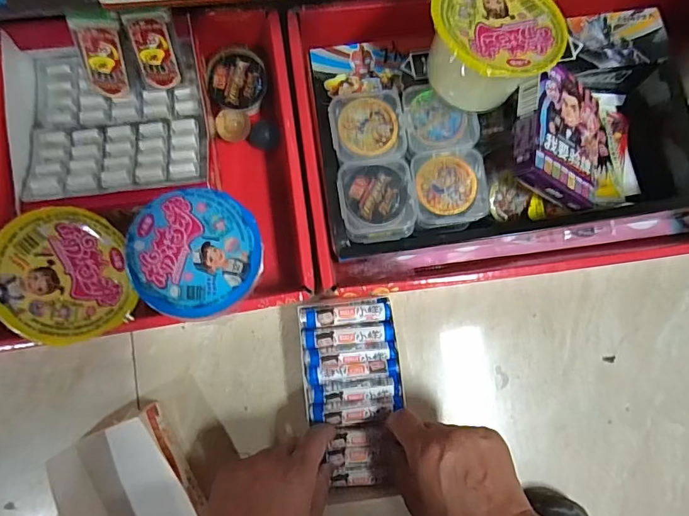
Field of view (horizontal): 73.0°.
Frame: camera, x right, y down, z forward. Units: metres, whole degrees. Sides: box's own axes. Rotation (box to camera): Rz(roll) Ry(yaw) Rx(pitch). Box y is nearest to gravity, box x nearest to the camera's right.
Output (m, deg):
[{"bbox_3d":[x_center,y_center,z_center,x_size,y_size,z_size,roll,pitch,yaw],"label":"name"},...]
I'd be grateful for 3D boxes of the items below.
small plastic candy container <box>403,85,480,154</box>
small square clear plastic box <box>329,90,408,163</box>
[{"bbox_3d":[0.074,-0.107,0.365,0.056,0.019,0.054,0,85,-5],"label":"small plastic candy container"},{"bbox_3d":[0.018,-0.102,0.362,0.054,0.014,0.056,-9,86,-6],"label":"small square clear plastic box"}]

